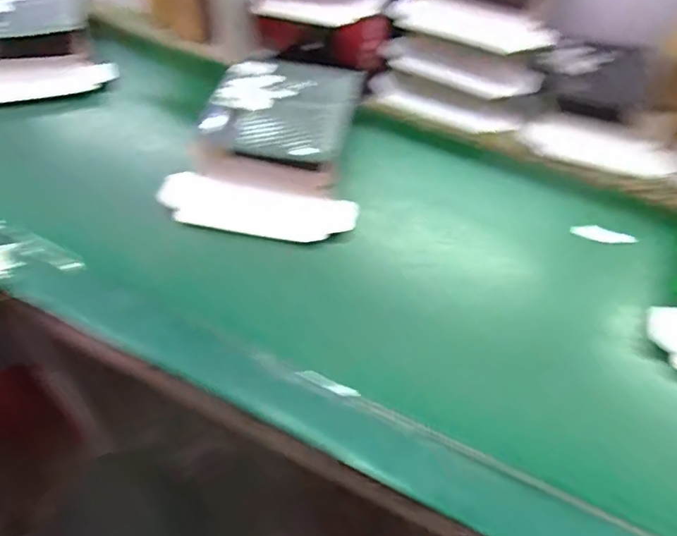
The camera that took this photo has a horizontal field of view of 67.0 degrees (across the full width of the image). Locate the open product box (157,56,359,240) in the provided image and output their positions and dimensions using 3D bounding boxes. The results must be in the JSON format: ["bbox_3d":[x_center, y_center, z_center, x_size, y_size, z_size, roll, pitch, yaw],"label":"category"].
[{"bbox_3d":[-0.079,-0.152,0.609,0.201,0.071,0.245,6,51,1],"label":"open product box"}]

